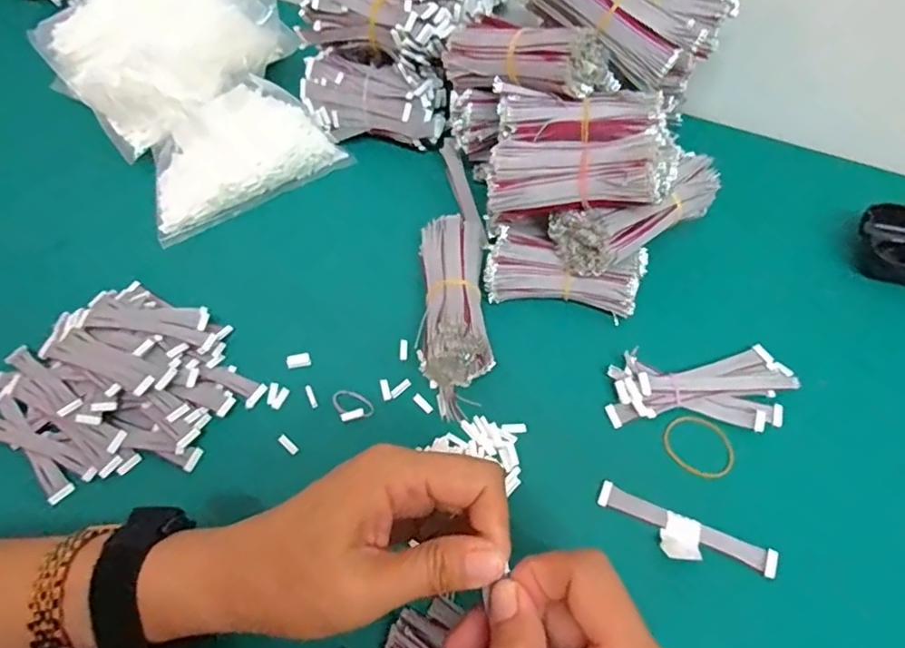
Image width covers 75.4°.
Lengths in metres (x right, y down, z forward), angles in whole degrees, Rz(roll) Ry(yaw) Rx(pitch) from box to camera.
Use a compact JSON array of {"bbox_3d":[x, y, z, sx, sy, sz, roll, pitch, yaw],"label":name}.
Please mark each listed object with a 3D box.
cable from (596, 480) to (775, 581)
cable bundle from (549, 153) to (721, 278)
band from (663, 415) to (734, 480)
[{"bbox_3d":[0.118,0.109,0.299,0.088,0.013,0.024,20,62,16],"label":"cable"},{"bbox_3d":[0.111,-0.068,0.357,0.100,0.046,0.043,-30,61,-14],"label":"cable bundle"},{"bbox_3d":[0.138,0.069,0.328,0.031,0.008,0.038,-36,62,-17],"label":"band"}]

